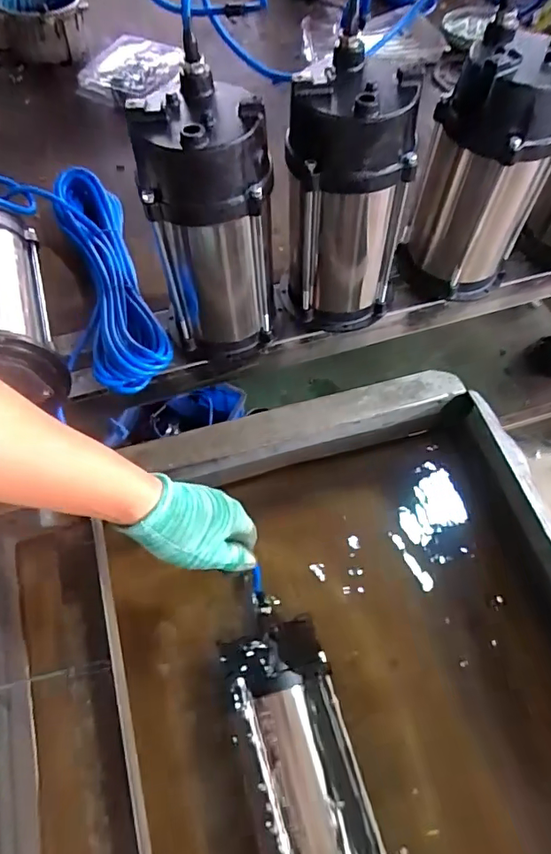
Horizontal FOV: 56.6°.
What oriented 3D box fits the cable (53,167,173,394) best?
[{"bbox_3d":[-0.215,-0.202,0.651,0.092,0.052,0.366,-17,62,-10],"label":"cable"}]

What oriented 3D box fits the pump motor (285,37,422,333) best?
[{"bbox_3d":[0.075,-0.230,0.548,0.129,0.250,0.109,6,61,3],"label":"pump motor"}]

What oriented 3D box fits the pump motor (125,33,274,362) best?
[{"bbox_3d":[-0.066,-0.195,0.530,0.116,0.260,0.116,-5,61,-4],"label":"pump motor"}]

